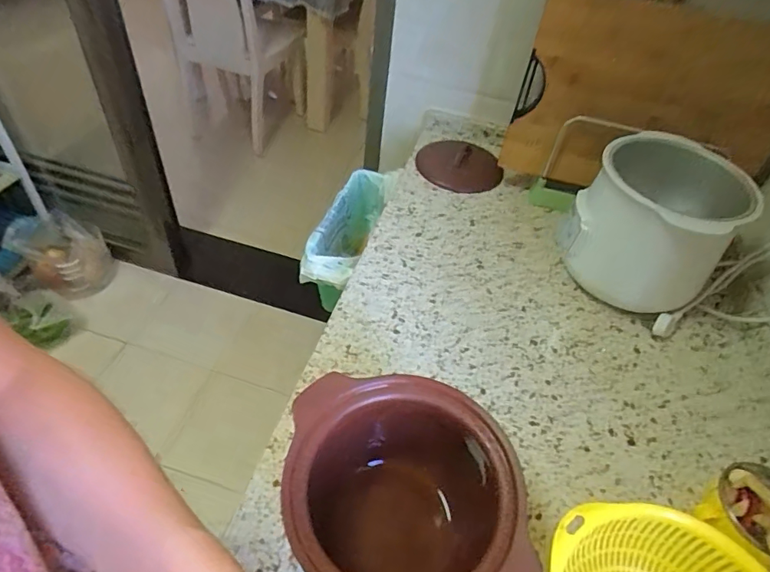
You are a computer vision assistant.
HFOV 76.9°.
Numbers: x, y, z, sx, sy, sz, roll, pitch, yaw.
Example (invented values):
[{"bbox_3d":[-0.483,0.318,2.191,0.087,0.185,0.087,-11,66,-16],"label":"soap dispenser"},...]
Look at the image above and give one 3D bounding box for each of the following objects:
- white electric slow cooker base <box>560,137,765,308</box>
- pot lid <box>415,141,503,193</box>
[{"bbox_3d":[0.384,-0.085,0.716,0.194,0.199,0.210,31,51,20],"label":"white electric slow cooker base"},{"bbox_3d":[0.145,-0.233,0.941,0.165,0.022,0.154,4,47,-4],"label":"pot lid"}]

